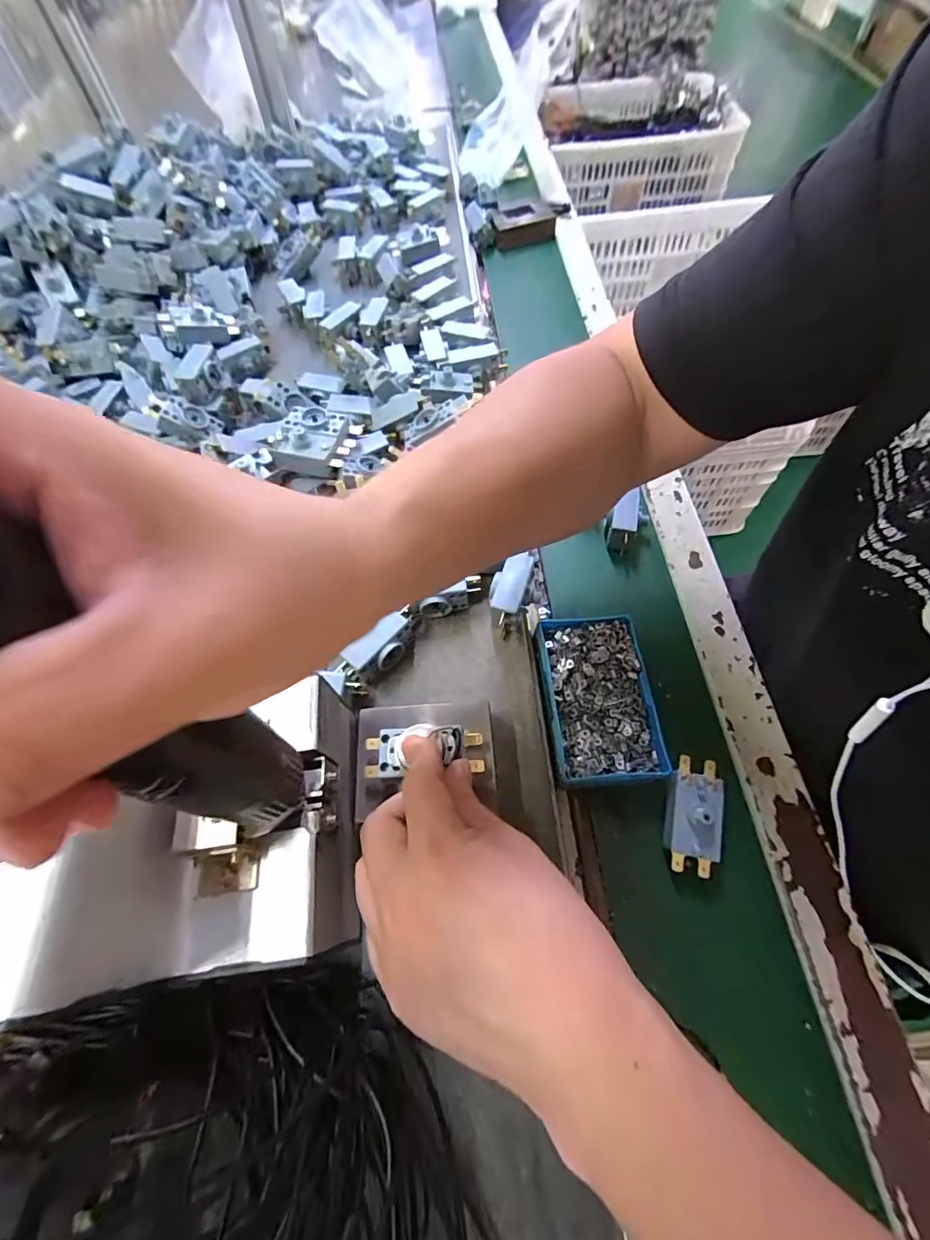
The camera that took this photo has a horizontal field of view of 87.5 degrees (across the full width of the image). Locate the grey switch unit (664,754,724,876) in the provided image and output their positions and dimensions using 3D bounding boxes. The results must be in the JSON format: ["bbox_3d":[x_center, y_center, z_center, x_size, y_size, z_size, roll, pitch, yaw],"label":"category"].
[{"bbox_3d":[0.139,0.117,0.295,0.030,0.026,0.065,12,63,9],"label":"grey switch unit"}]

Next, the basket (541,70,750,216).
[{"bbox_3d":[0.418,-1.241,1.251,0.453,0.150,0.381,-5,61,0],"label":"basket"}]

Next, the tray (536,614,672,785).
[{"bbox_3d":[0.091,0.053,0.335,0.070,0.023,0.113,-7,61,-1],"label":"tray"}]

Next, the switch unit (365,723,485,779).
[{"bbox_3d":[-0.022,0.071,0.269,0.064,0.018,0.026,-6,61,-5],"label":"switch unit"}]

